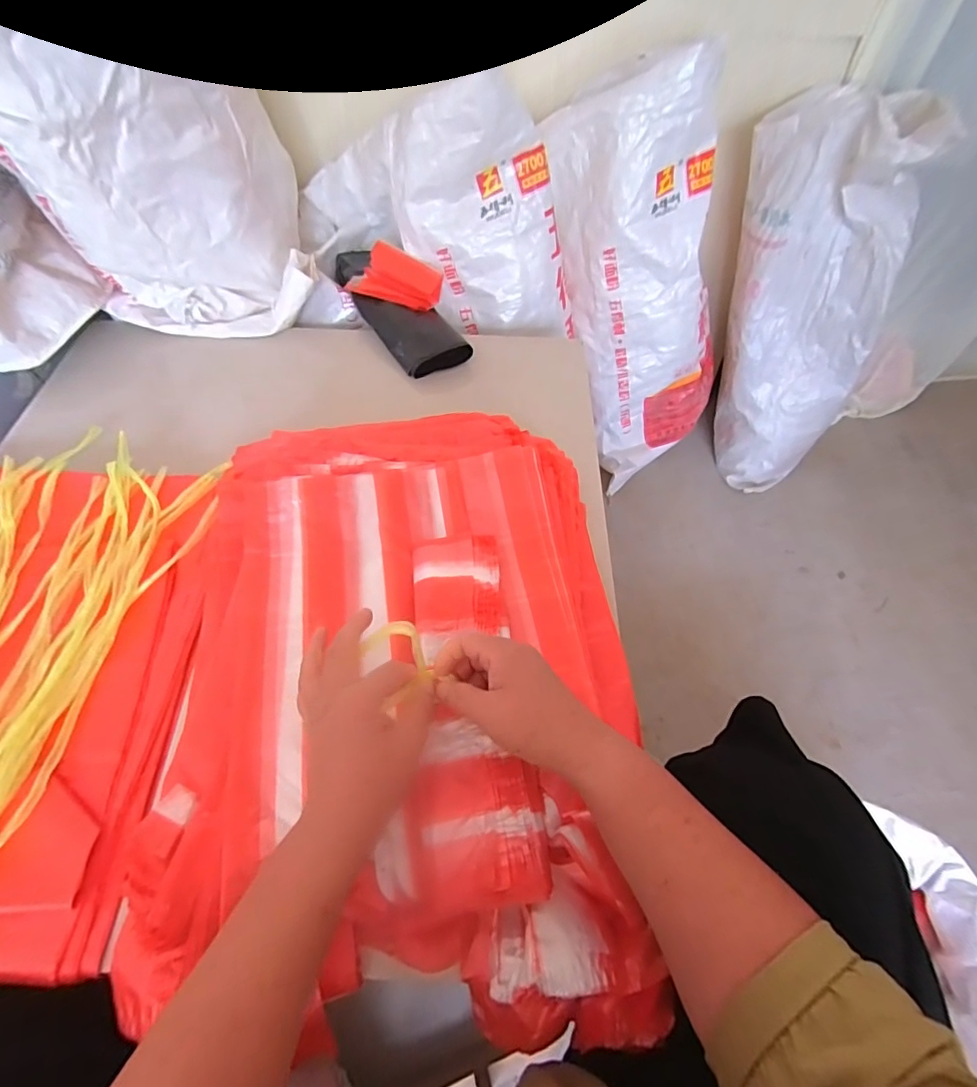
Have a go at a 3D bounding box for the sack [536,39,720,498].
[{"bbox_3d":[0.288,-0.463,0.944,0.225,0.672,0.256,23,58,37],"label":"sack"}]

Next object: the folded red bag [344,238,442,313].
[{"bbox_3d":[-0.149,-0.420,0.779,0.139,0.051,0.086,10,59,5],"label":"folded red bag"}]

